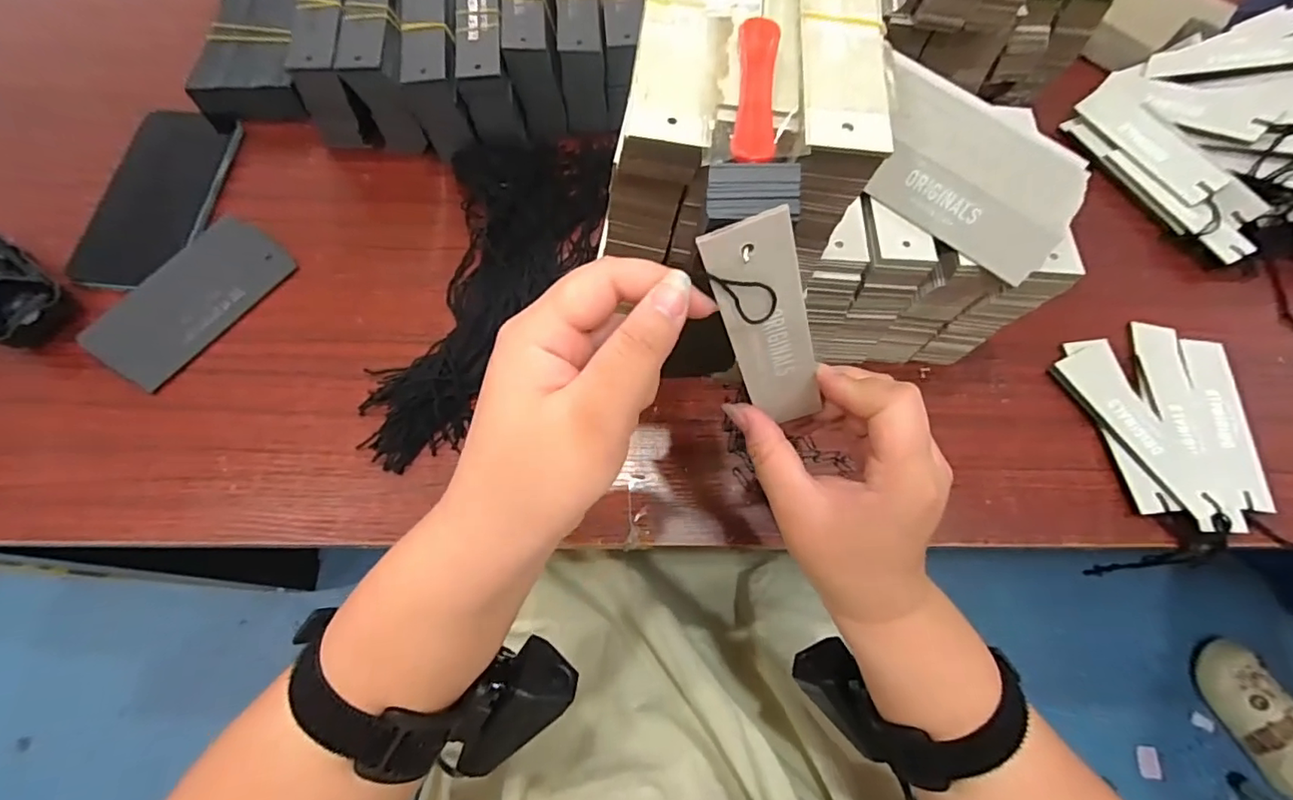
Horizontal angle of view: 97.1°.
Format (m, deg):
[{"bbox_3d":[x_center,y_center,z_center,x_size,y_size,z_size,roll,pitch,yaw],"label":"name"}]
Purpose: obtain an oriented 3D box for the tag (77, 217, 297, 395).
[{"bbox_3d":[-0.317,-0.071,0.398,0.067,0.007,0.130,36,67,0],"label":"tag"}]

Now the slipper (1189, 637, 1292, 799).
[{"bbox_3d":[1.031,0.530,0.950,0.075,0.085,0.246,-26,71,-12],"label":"slipper"}]

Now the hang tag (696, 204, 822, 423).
[{"bbox_3d":[0.052,-0.024,0.234,0.031,0.121,0.006,-19,52,10],"label":"hang tag"}]

